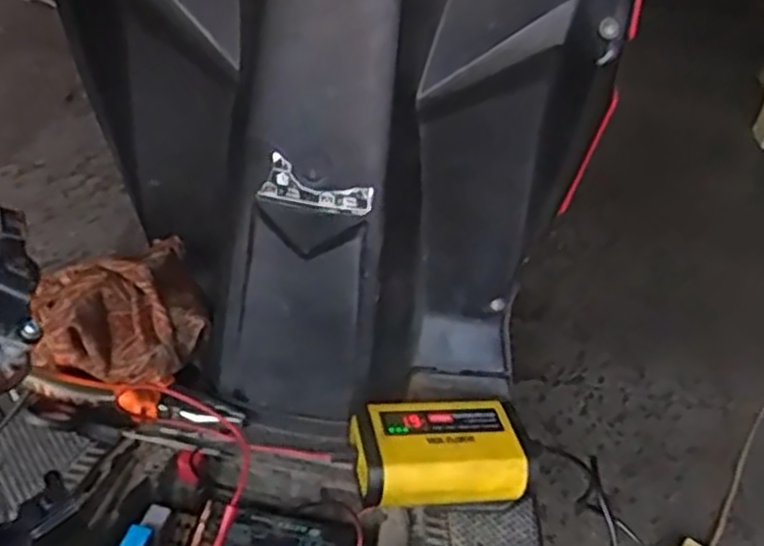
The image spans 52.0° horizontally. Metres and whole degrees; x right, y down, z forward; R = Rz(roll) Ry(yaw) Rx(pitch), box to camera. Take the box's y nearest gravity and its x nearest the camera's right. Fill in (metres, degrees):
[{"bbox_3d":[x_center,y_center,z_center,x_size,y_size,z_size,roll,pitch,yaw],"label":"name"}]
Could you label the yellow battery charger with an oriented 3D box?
[{"bbox_3d":[0.043,0.128,0.571,0.128,0.039,0.082,-1,41,-9],"label":"yellow battery charger"}]

